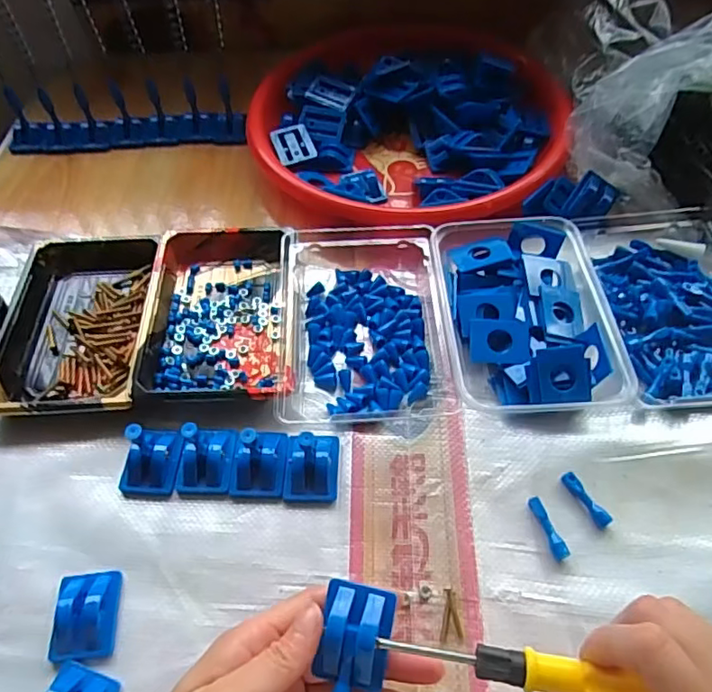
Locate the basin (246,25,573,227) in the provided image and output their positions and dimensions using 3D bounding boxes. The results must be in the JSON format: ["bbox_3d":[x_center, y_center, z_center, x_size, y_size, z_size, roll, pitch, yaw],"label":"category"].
[{"bbox_3d":[0.050,-0.231,0.555,0.297,0.052,0.290,-1,55,2],"label":"basin"}]

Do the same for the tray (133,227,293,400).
[{"bbox_3d":[-0.100,-0.030,0.430,0.105,0.028,0.159,-3,55,1],"label":"tray"}]

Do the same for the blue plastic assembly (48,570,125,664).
[{"bbox_3d":[-0.151,0.149,0.319,0.033,0.015,0.046,-5,55,-1],"label":"blue plastic assembly"}]

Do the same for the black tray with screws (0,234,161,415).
[{"bbox_3d":[-0.210,-0.022,0.438,0.108,0.022,0.166,-5,55,-1],"label":"black tray with screws"}]

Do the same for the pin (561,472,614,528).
[{"bbox_3d":[0.142,0.094,0.350,0.009,0.009,0.037,-28,58,-16],"label":"pin"}]

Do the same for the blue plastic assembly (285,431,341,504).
[{"bbox_3d":[-0.028,0.075,0.364,0.033,0.020,0.044,1,55,4],"label":"blue plastic assembly"}]

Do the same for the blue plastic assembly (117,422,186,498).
[{"bbox_3d":[-0.133,0.069,0.358,0.035,0.042,0.041,8,55,9],"label":"blue plastic assembly"}]

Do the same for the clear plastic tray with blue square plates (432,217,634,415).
[{"bbox_3d":[0.118,-0.024,0.413,0.108,0.035,0.156,-3,55,0],"label":"clear plastic tray with blue square plates"}]

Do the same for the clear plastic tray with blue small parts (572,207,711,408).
[{"bbox_3d":[0.239,-0.041,0.423,0.108,0.031,0.176,-5,55,-1],"label":"clear plastic tray with blue small parts"}]

